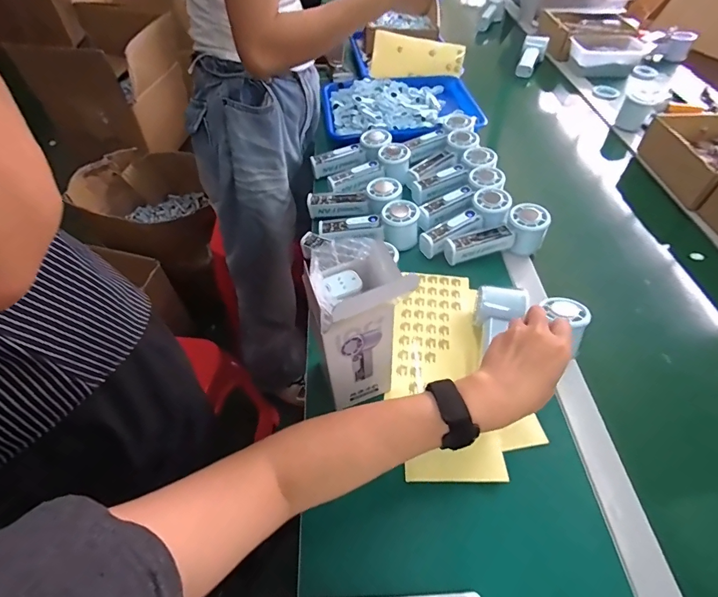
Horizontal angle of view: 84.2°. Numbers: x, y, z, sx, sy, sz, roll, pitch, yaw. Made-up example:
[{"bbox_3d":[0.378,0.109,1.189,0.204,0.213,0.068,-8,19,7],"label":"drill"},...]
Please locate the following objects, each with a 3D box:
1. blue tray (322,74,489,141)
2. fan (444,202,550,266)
[{"bbox_3d":[0.098,-0.412,0.857,0.342,0.044,0.283,-2,51,-1],"label":"blue tray"},{"bbox_3d":[0.208,-0.091,0.605,0.150,0.065,0.056,-16,53,-13],"label":"fan"}]

